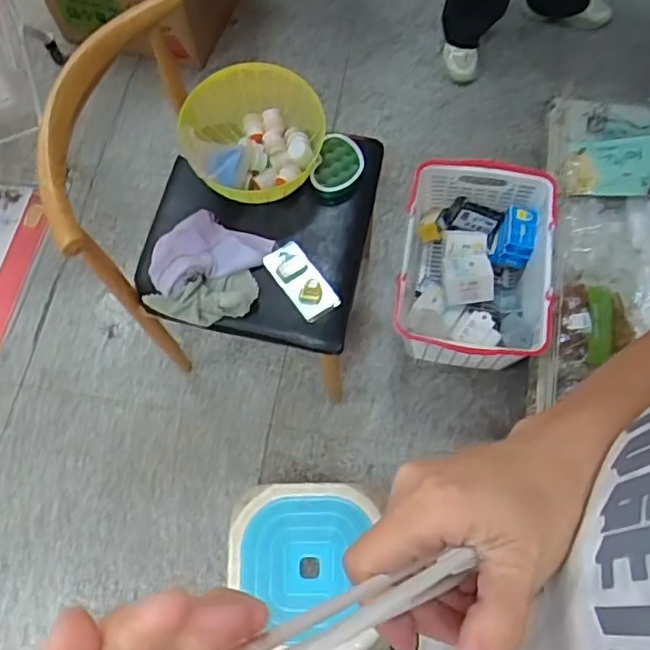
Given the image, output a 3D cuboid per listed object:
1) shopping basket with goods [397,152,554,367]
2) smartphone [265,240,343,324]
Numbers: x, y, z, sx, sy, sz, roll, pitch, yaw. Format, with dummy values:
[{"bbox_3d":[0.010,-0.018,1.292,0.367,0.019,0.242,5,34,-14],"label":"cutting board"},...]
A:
[{"bbox_3d":[0.332,-0.122,1.455,0.314,0.243,0.442,8,68,5],"label":"shopping basket with goods"},{"bbox_3d":[-0.041,-0.077,1.128,0.070,0.008,0.150,-36,76,-8],"label":"smartphone"}]

